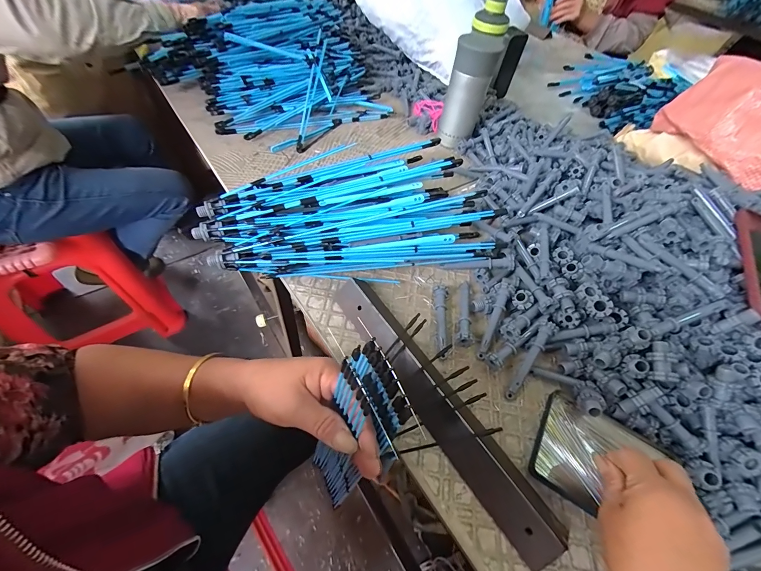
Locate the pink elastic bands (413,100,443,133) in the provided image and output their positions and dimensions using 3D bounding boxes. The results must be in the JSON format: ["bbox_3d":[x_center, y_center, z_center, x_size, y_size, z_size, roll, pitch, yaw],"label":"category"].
[{"bbox_3d":[0.097,-0.356,0.684,0.057,0.022,0.095,10,53,1],"label":"pink elastic bands"}]

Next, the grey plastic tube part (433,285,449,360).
[{"bbox_3d":[0.072,0.041,0.394,0.016,0.018,0.093,6,53,-2],"label":"grey plastic tube part"}]

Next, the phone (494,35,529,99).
[{"bbox_3d":[0.283,-0.479,0.731,0.053,0.119,0.008,-26,60,-23],"label":"phone"}]

